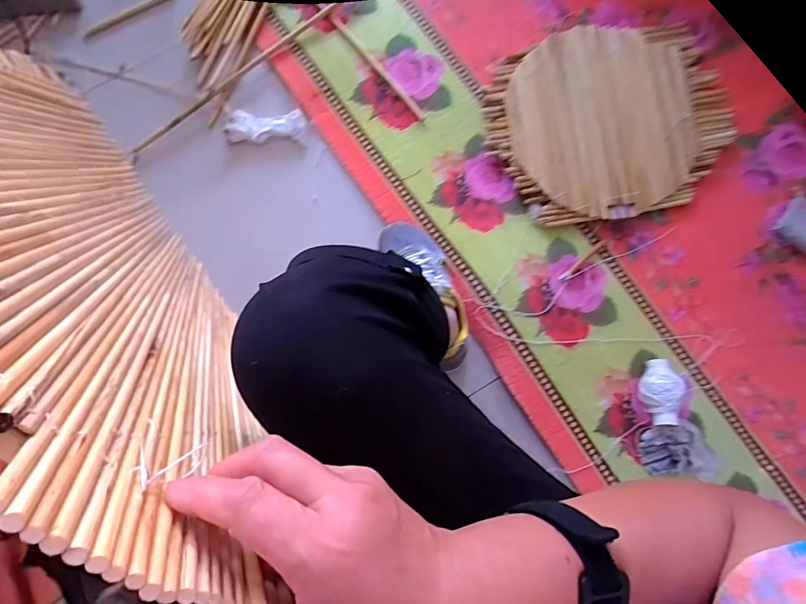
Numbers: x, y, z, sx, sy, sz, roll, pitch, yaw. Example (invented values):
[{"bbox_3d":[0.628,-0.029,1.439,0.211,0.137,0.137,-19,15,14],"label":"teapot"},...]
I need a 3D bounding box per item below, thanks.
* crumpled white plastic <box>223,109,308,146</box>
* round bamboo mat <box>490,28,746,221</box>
[{"bbox_3d":[-0.238,-0.303,0.741,0.143,0.021,0.054,0,82,-1],"label":"crumpled white plastic"},{"bbox_3d":[0.356,-0.310,0.729,0.408,0.037,0.336,-15,83,-4],"label":"round bamboo mat"}]

